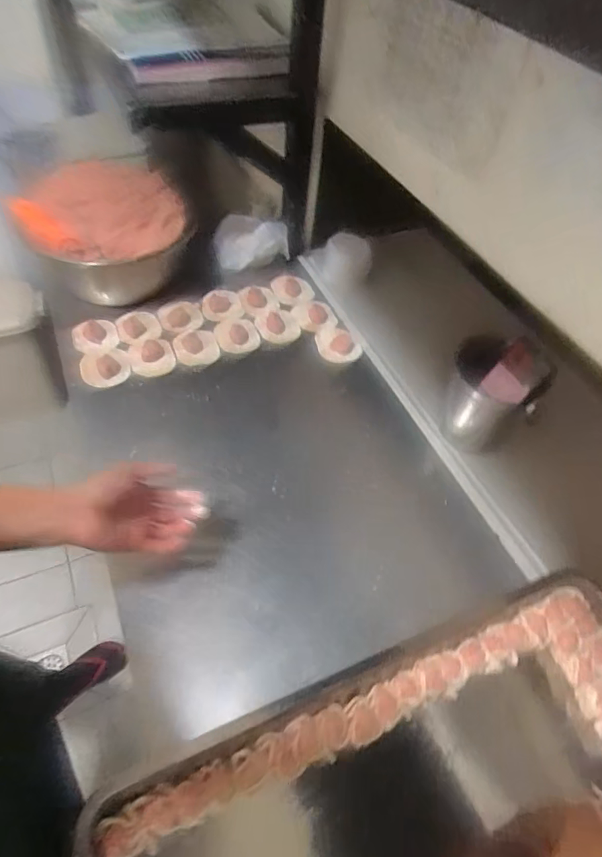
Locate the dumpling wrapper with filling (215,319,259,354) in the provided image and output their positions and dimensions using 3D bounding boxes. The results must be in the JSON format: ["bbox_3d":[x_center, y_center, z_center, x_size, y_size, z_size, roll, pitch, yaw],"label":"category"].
[{"bbox_3d":[-0.112,-0.163,0.894,0.072,0.009,0.081,-6,52,-10],"label":"dumpling wrapper with filling"}]

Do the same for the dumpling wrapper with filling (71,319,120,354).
[{"bbox_3d":[-0.349,-0.156,0.865,0.074,0.024,0.064,-14,54,-16],"label":"dumpling wrapper with filling"}]

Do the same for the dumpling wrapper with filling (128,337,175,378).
[{"bbox_3d":[-0.249,-0.118,0.849,0.070,0.013,0.084,-14,54,-16],"label":"dumpling wrapper with filling"}]

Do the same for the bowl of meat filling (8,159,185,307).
[{"bbox_3d":[-0.332,-0.344,0.905,0.248,0.147,0.240,-6,52,-10],"label":"bowl of meat filling"}]

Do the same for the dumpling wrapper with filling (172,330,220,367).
[{"bbox_3d":[-0.179,-0.139,0.870,0.072,0.011,0.087,-13,53,-15],"label":"dumpling wrapper with filling"}]

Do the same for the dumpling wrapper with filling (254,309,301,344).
[{"bbox_3d":[-0.041,-0.184,0.912,0.074,0.010,0.083,-6,52,-10],"label":"dumpling wrapper with filling"}]

